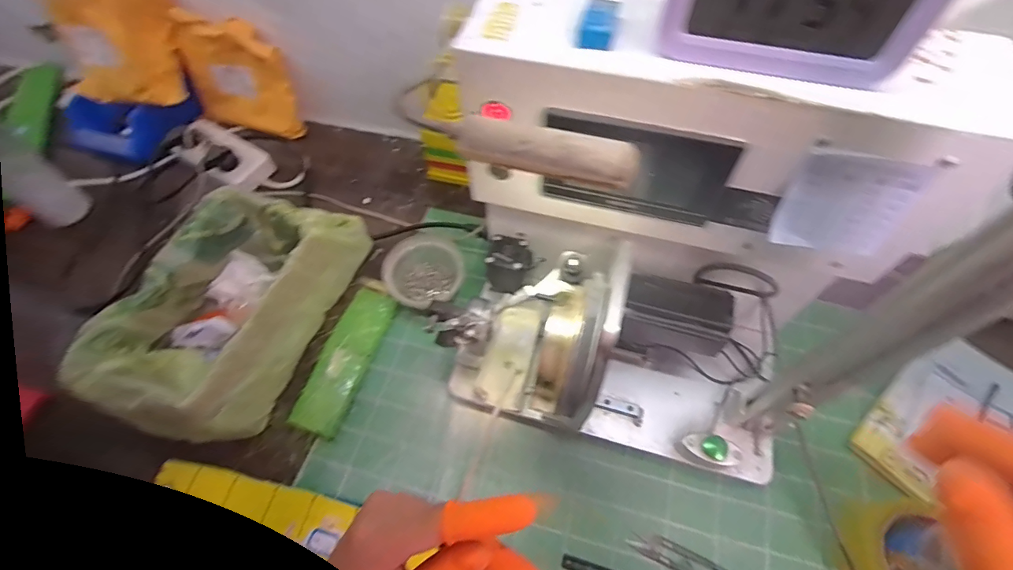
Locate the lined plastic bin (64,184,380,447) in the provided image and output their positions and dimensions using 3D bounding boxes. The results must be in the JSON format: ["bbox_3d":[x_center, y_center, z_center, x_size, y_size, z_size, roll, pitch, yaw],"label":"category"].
[{"bbox_3d":[-0.319,0.021,0.547,0.177,0.096,0.301,17,62,11],"label":"lined plastic bin"}]

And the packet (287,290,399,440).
[{"bbox_3d":[-0.194,0.085,0.557,0.062,0.013,0.181,14,61,9],"label":"packet"}]

